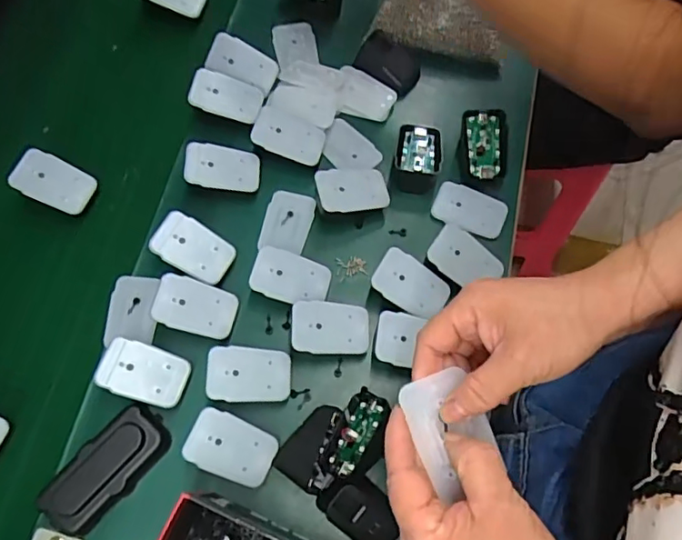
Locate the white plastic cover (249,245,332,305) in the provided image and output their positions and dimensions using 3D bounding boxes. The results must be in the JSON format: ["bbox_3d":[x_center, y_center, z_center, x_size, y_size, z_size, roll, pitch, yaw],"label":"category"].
[{"bbox_3d":[-0.044,0.007,0.504,0.069,0.004,0.046,18,69,-12],"label":"white plastic cover"}]

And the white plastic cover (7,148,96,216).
[{"bbox_3d":[-0.277,-0.086,0.538,0.070,0.007,0.044,24,81,-13],"label":"white plastic cover"}]

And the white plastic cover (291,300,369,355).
[{"bbox_3d":[-0.009,0.050,0.488,0.069,0.004,0.044,4,76,-18],"label":"white plastic cover"}]

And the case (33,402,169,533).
[{"bbox_3d":[-0.192,0.165,0.462,0.048,0.026,0.106,41,75,12],"label":"case"}]

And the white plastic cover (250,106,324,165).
[{"bbox_3d":[-0.051,-0.136,0.558,0.069,0.007,0.049,19,69,-12],"label":"white plastic cover"}]

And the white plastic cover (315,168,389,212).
[{"bbox_3d":[0.011,-0.077,0.536,0.070,0.006,0.045,-4,70,-20],"label":"white plastic cover"}]

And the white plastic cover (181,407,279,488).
[{"bbox_3d":[-0.088,0.144,0.451,0.069,0.004,0.045,27,71,-9],"label":"white plastic cover"}]

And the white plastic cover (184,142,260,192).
[{"bbox_3d":[-0.114,-0.100,0.539,0.070,0.005,0.043,4,77,-21],"label":"white plastic cover"}]

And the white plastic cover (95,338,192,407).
[{"bbox_3d":[-0.166,0.086,0.470,0.070,0.006,0.044,22,75,-13],"label":"white plastic cover"}]

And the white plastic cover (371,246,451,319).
[{"bbox_3d":[0.062,0.013,0.500,0.065,0.004,0.043,36,76,-5],"label":"white plastic cover"}]

